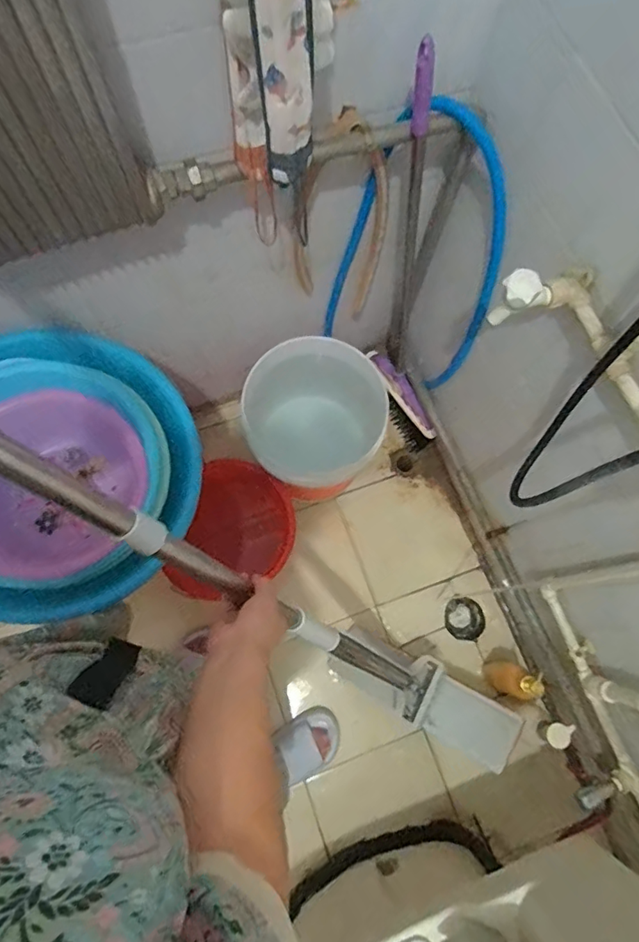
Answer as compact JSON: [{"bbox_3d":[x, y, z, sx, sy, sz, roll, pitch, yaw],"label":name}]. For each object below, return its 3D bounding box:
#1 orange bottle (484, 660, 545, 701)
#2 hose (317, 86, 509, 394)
[{"bbox_3d":[0.425,0.459,1.103,0.067,0.215,0.069,0,74,-1],"label":"orange bottle"},{"bbox_3d":[0.175,-0.371,0.922,0.312,0.583,0.098,23,75,5],"label":"hose"}]

